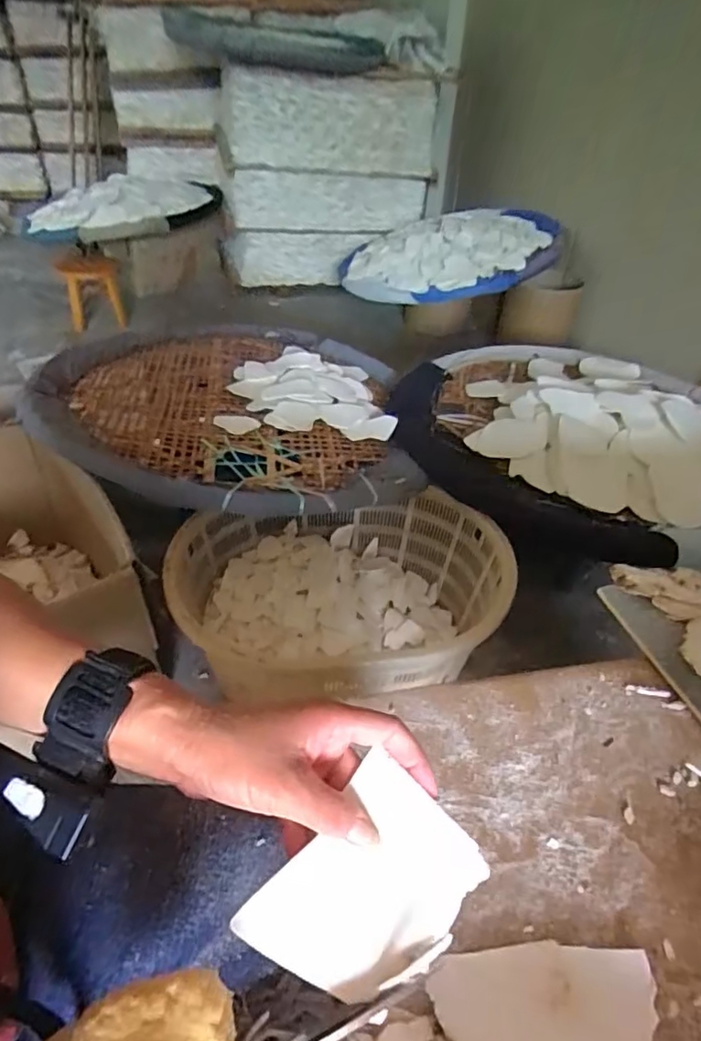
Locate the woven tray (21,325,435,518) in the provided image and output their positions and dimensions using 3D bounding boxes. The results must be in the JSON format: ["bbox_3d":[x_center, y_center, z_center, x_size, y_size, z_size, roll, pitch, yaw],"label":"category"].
[{"bbox_3d":[-0.294,-0.302,1.348,0.827,0.129,0.919,-1,40,-4],"label":"woven tray"}]

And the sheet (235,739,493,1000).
[{"bbox_3d":[0.009,0.183,0.283,0.078,0.008,0.105,37,62,22],"label":"sheet"}]

